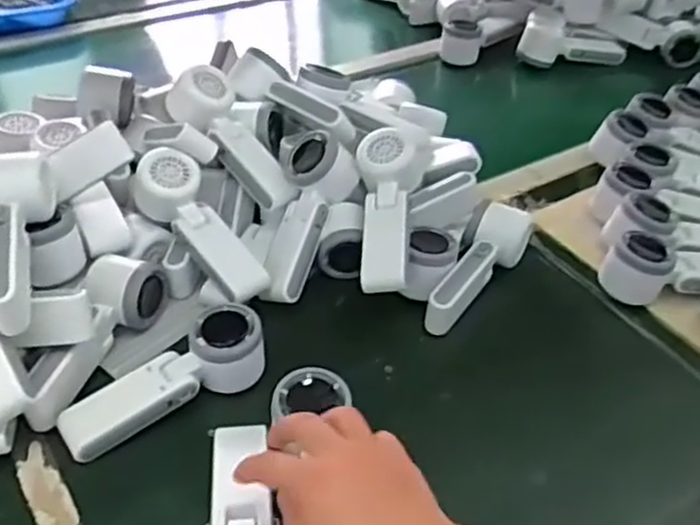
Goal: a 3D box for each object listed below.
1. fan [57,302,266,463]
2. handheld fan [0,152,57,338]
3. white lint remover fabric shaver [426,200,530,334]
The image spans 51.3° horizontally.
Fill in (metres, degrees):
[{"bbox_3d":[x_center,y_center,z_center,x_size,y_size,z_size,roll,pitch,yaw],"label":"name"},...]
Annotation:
[{"bbox_3d":[-0.144,0.092,0.570,0.163,0.044,0.054,-26,48,-30],"label":"fan"},{"bbox_3d":[-0.263,-0.019,0.556,0.053,0.056,0.148,-6,41,-10],"label":"handheld fan"},{"bbox_3d":[0.120,0.010,0.694,0.053,0.060,0.147,20,43,20],"label":"white lint remover fabric shaver"}]

